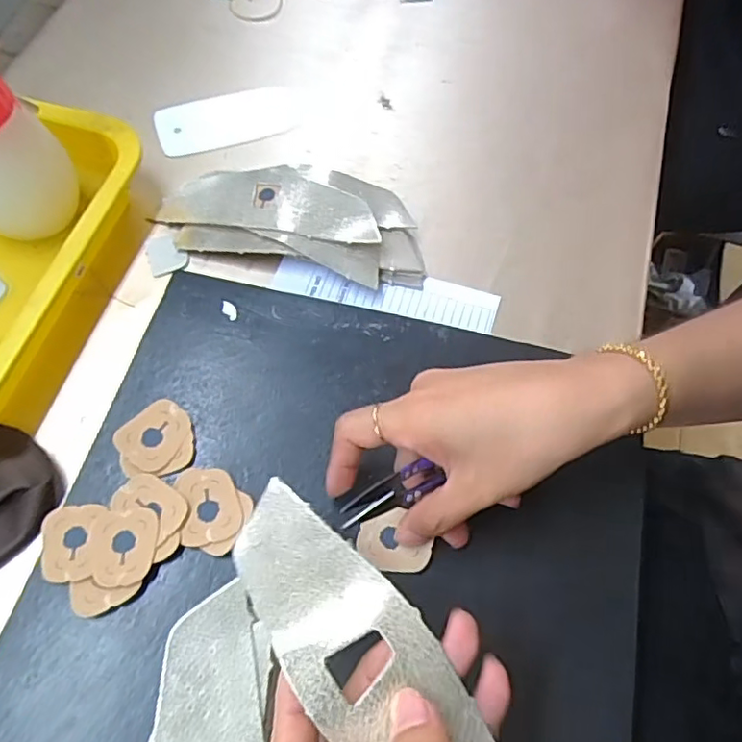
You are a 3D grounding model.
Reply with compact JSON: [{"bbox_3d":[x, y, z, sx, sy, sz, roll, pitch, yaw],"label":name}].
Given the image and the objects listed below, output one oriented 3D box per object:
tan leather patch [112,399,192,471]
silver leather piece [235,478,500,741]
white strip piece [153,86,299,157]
[{"bbox_3d":[-0.119,0.035,0.332,0.032,0.004,0.039,42,66,11],"label":"tan leather patch"},{"bbox_3d":[-0.002,0.106,0.221,0.048,0.030,0.154,-38,67,-19],"label":"silver leather piece"},{"bbox_3d":[-0.112,-0.197,0.470,0.109,0.006,0.052,-14,66,-10],"label":"white strip piece"}]

